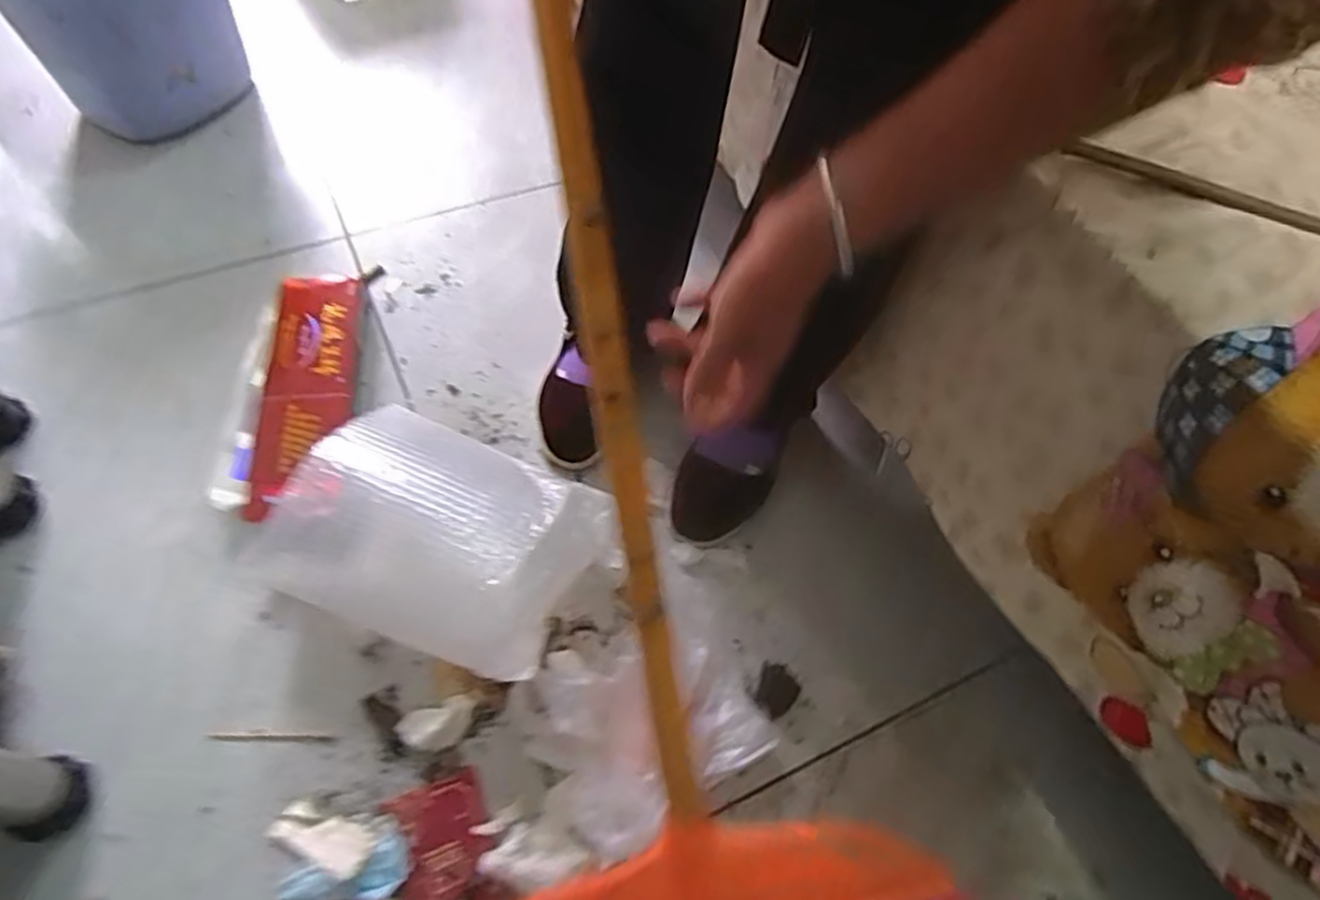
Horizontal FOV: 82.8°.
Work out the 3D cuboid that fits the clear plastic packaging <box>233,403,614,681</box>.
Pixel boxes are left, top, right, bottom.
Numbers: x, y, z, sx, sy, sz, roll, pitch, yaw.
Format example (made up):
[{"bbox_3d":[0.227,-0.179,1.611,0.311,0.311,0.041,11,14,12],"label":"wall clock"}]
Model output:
[{"bbox_3d":[-0.211,0.082,0.727,0.277,0.106,0.198,21,59,9],"label":"clear plastic packaging"}]

